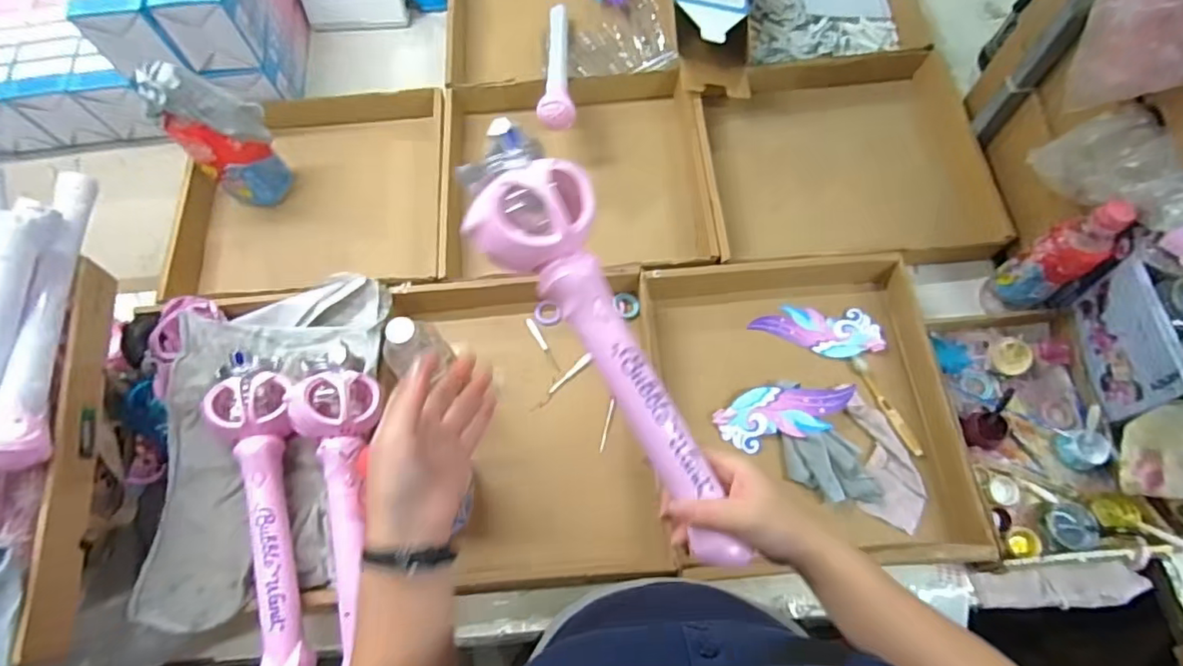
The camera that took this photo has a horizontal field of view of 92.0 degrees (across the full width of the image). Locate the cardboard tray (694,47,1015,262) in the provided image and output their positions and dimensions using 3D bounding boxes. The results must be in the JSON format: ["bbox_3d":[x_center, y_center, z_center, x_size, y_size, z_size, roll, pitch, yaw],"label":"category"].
[{"bbox_3d":[0.358,-0.256,0.851,0.384,0.075,0.347,-4,68,1],"label":"cardboard tray"}]

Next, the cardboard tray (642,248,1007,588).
[{"bbox_3d":[0.259,0.091,0.725,0.353,0.066,0.392,-5,68,1],"label":"cardboard tray"}]

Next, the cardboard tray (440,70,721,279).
[{"bbox_3d":[-0.023,-0.232,0.868,0.387,0.074,0.345,-3,68,2],"label":"cardboard tray"}]

